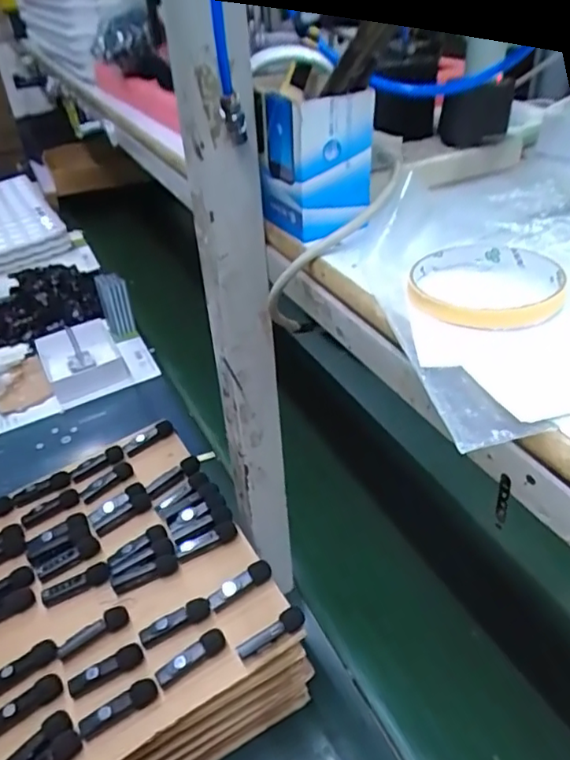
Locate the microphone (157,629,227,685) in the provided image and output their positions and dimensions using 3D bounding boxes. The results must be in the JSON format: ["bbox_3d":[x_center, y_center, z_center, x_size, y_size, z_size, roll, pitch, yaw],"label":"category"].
[{"bbox_3d":[-0.081,0.242,0.515,0.063,0.012,0.020,-30,87,-21],"label":"microphone"}]

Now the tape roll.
[{"bbox_3d":[0.109,-0.053,0.323,0.078,0.013,0.083,-2,36,2],"label":"tape roll"}]

